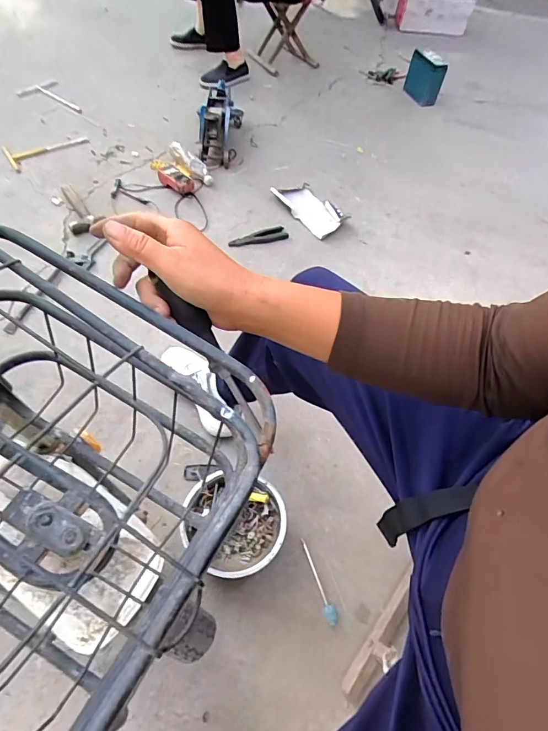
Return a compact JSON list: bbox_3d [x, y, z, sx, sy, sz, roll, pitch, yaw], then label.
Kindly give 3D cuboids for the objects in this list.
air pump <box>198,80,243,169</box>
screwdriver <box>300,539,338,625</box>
[{"bbox_3d":[-0.178,-0.815,1.411,0.118,0.134,0.334,7,57,1],"label":"air pump"},{"bbox_3d":[0.077,0.384,0.748,0.023,0.014,0.143,-16,59,-15],"label":"screwdriver"}]

